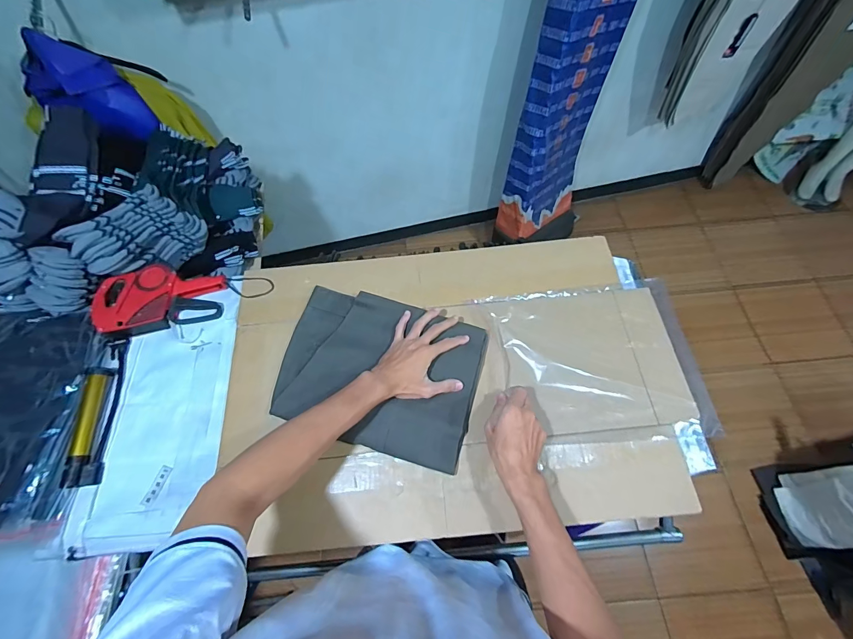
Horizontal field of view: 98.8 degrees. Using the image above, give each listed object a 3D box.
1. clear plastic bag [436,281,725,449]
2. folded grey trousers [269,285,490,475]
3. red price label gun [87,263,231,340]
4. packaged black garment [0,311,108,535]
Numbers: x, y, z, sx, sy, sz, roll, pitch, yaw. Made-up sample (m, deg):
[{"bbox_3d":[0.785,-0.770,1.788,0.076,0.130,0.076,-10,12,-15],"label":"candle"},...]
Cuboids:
[{"bbox_3d":[0.269,0.069,0.650,0.412,0.022,0.266,-6,66,-2],"label":"clear plastic bag"},{"bbox_3d":[-0.084,0.085,0.633,0.344,0.034,0.252,14,65,8],"label":"folded grey trousers"},{"bbox_3d":[-0.514,-0.045,0.711,0.223,0.051,0.124,-14,65,-5],"label":"red price label gun"},{"bbox_3d":[-0.729,0.159,0.608,0.303,0.035,0.362,-6,64,-2],"label":"packaged black garment"}]

